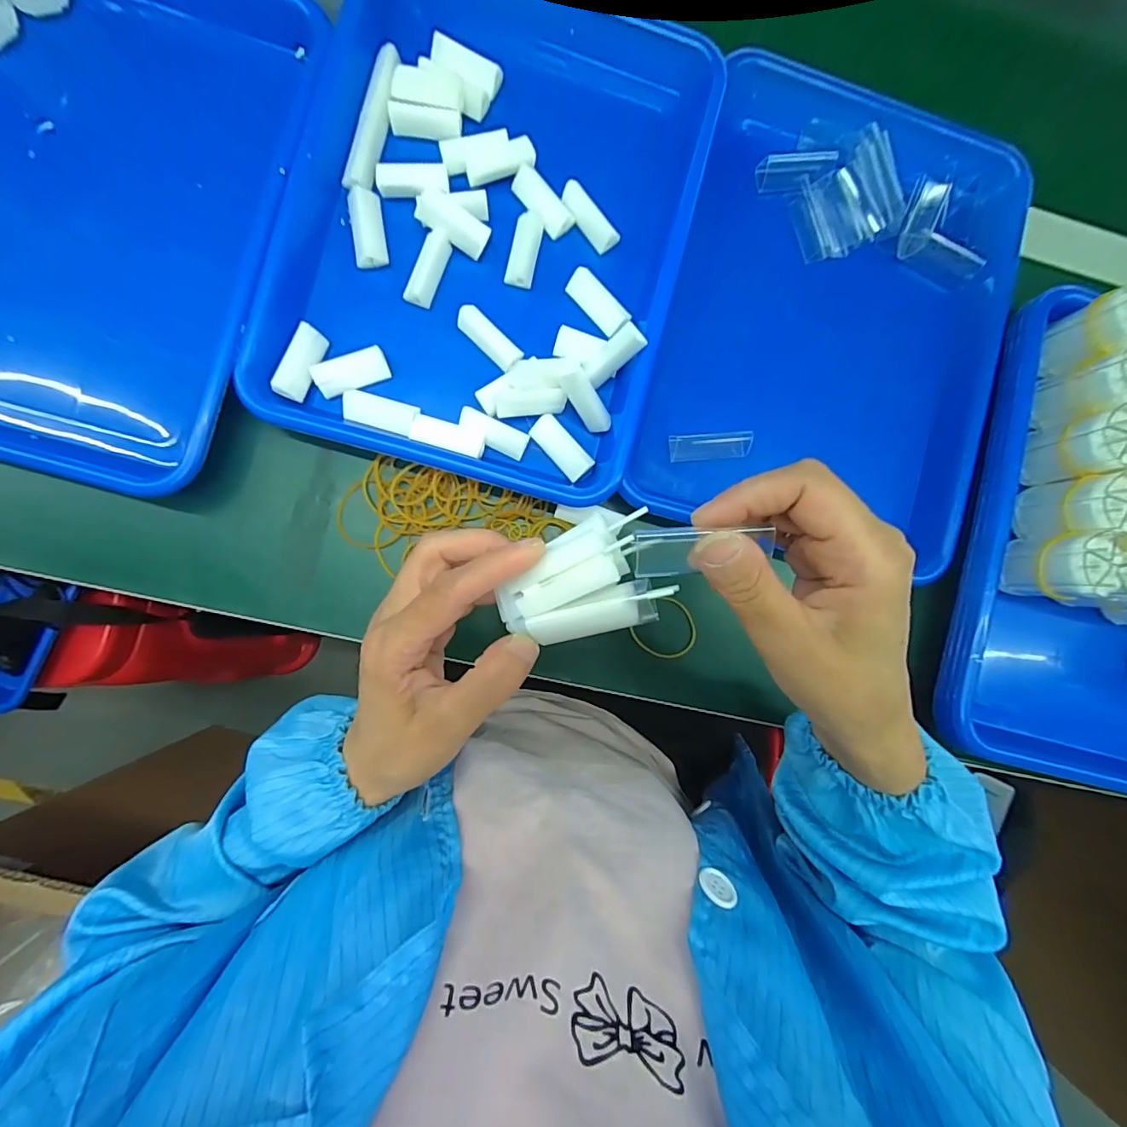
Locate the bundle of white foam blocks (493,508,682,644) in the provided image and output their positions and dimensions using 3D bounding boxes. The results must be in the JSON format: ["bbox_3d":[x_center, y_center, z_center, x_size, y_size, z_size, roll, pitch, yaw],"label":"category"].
[{"bbox_3d":[0.008,0.011,0.206,0.069,0.016,0.048,-28,93,-4],"label":"bundle of white foam blocks"}]

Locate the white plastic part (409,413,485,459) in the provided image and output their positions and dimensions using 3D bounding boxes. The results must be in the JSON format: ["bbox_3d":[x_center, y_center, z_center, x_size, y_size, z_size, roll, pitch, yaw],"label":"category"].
[{"bbox_3d":[-0.075,-0.083,0.321,0.047,0.014,0.019,15,90,-6],"label":"white plastic part"}]

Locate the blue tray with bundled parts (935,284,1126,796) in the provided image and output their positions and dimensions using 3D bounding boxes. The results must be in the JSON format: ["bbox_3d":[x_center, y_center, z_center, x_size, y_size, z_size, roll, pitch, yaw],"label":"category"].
[{"bbox_3d":[0.403,-0.006,0.333,0.237,0.075,0.306,14,90,-6],"label":"blue tray with bundled parts"}]

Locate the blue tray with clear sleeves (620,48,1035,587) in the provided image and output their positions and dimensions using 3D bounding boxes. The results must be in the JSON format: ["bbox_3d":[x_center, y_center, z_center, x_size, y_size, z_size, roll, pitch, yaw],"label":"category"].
[{"bbox_3d":[0.199,-0.177,0.354,0.232,0.037,0.326,13,90,-6],"label":"blue tray with clear sleeves"}]

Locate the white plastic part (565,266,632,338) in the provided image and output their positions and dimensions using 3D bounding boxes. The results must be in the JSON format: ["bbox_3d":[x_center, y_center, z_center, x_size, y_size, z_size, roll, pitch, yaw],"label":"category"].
[{"bbox_3d":[0.024,-0.179,0.333,0.022,0.008,0.046,-43,94,-3],"label":"white plastic part"}]

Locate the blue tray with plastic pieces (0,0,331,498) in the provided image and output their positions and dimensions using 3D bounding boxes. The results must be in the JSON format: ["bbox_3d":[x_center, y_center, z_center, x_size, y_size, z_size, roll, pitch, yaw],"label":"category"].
[{"bbox_3d":[-0.303,-0.228,0.306,0.249,0.052,0.338,14,90,-6],"label":"blue tray with plastic pieces"}]

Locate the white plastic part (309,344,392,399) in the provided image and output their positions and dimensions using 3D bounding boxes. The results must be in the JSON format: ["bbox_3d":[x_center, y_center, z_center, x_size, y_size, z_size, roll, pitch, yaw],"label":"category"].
[{"bbox_3d":[-0.137,-0.124,0.316,0.046,0.017,0.018,-23,93,-5],"label":"white plastic part"}]

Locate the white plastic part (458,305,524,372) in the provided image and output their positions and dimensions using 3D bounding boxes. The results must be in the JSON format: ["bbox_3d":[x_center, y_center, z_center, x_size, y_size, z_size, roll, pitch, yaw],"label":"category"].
[{"bbox_3d":[-0.049,-0.149,0.323,0.045,0.016,0.018,43,87,-5],"label":"white plastic part"}]

